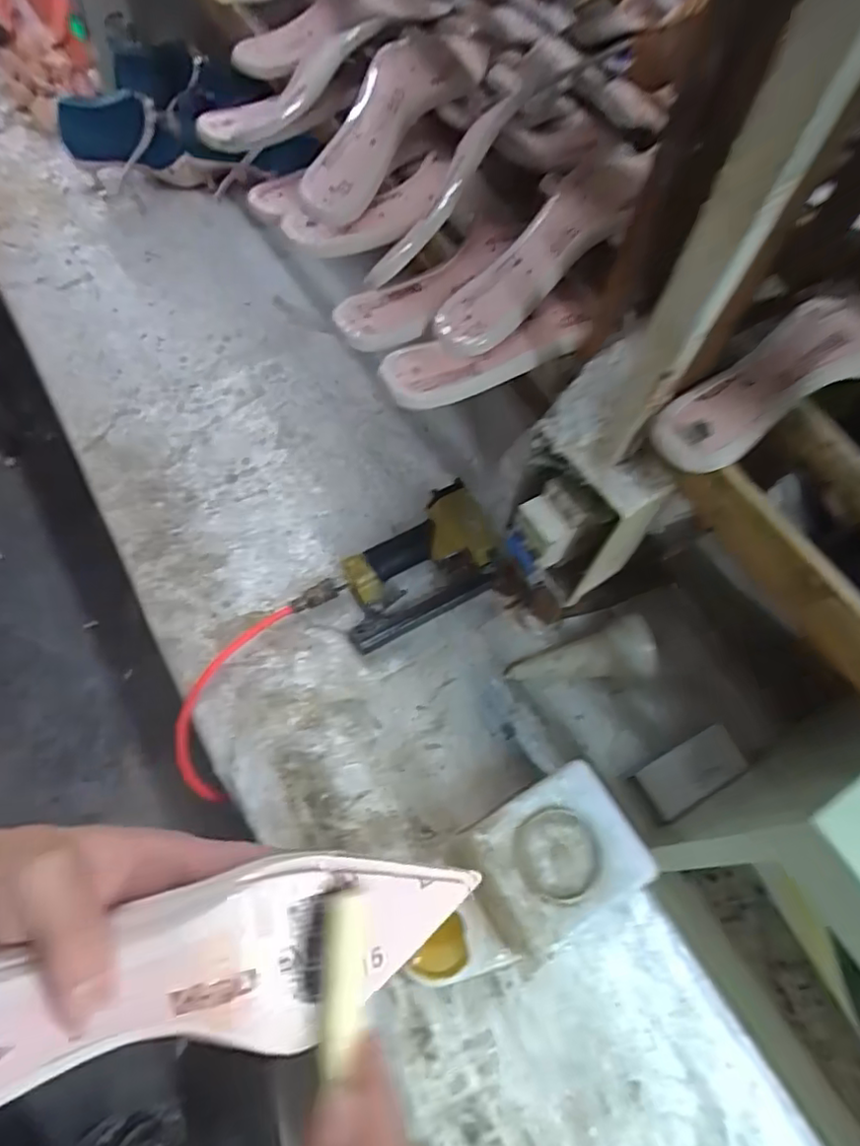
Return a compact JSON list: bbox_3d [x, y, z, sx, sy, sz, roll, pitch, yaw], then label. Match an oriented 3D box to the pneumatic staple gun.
[{"bbox_3d":[-0.018,-0.007,0.680,0.188,0.043,0.115,-27,66,-16],"label":"pneumatic staple gun"}]

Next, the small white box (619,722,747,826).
[{"bbox_3d":[0.250,0.193,0.596,0.103,0.026,0.054,-26,66,-15],"label":"small white box"}]

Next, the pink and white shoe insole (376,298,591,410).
[{"bbox_3d":[0.041,-0.151,0.430,0.150,0.026,0.048,-18,65,-11],"label":"pink and white shoe insole"}]

